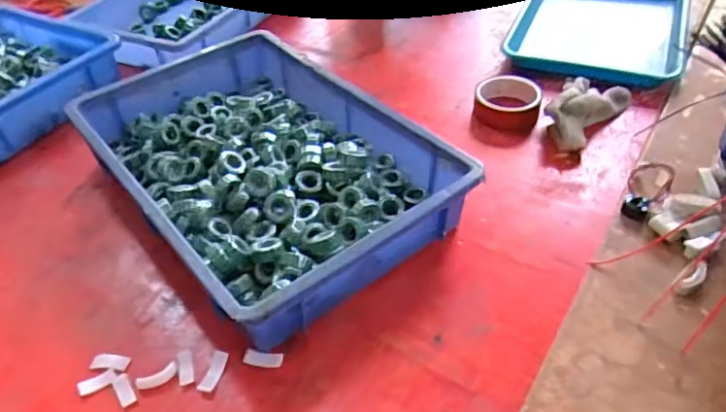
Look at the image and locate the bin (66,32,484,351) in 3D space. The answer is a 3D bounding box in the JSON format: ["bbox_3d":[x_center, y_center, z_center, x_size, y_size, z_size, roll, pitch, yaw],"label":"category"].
[{"bbox_3d":[-0.121,-0.060,0.651,0.283,0.070,0.436,-31,49,-26],"label":"bin"}]

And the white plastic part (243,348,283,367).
[{"bbox_3d":[-0.090,0.136,0.511,0.036,0.007,0.013,6,44,11],"label":"white plastic part"}]

